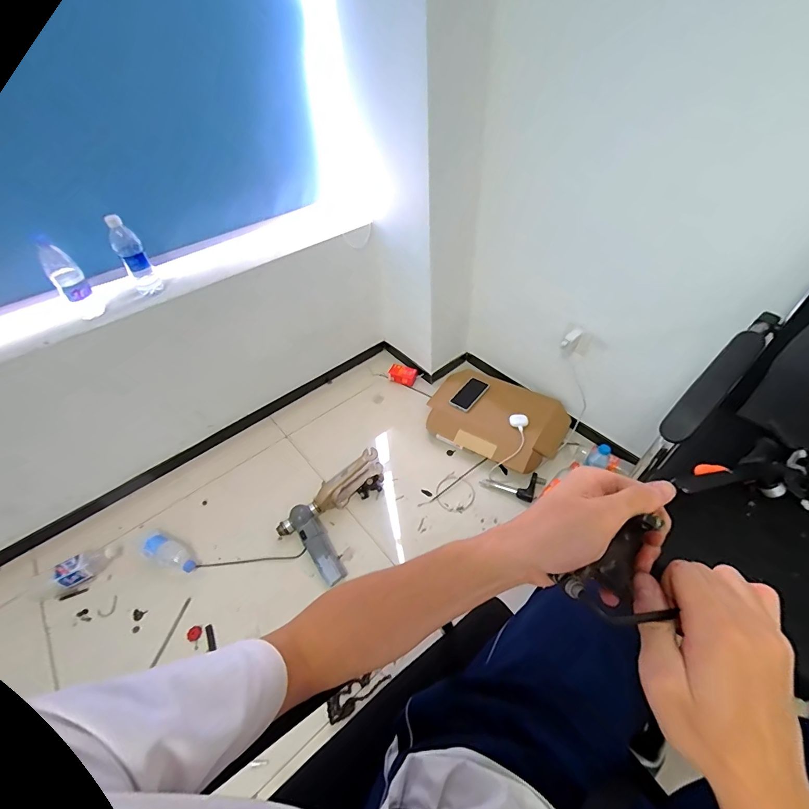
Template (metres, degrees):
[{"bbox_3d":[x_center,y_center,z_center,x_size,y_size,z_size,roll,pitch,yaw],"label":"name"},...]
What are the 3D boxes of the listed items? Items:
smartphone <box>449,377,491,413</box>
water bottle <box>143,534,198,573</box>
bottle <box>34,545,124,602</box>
[{"bbox_3d":[0.235,-0.038,1.404,0.088,0.015,0.151,32,66,31],"label":"smartphone"},{"bbox_3d":[-0.656,0.416,1.100,0.150,0.052,0.070,14,49,16],"label":"water bottle"},{"bbox_3d":[-0.893,0.453,1.055,0.209,0.073,0.068,-33,54,-25],"label":"bottle"}]

